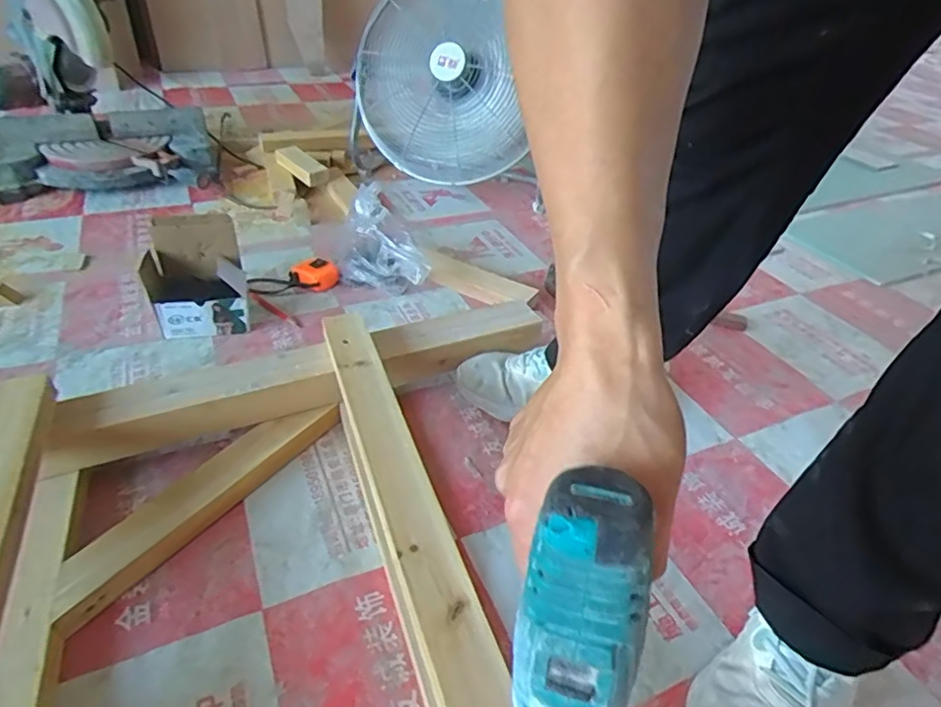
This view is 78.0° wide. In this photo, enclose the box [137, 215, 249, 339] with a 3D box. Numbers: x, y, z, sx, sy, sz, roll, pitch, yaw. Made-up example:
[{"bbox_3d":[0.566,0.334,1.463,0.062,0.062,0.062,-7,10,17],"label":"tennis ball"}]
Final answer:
[{"bbox_3d":[-0.426,-0.117,0.902,0.138,0.152,0.108,-7,40,-15],"label":"box"}]

